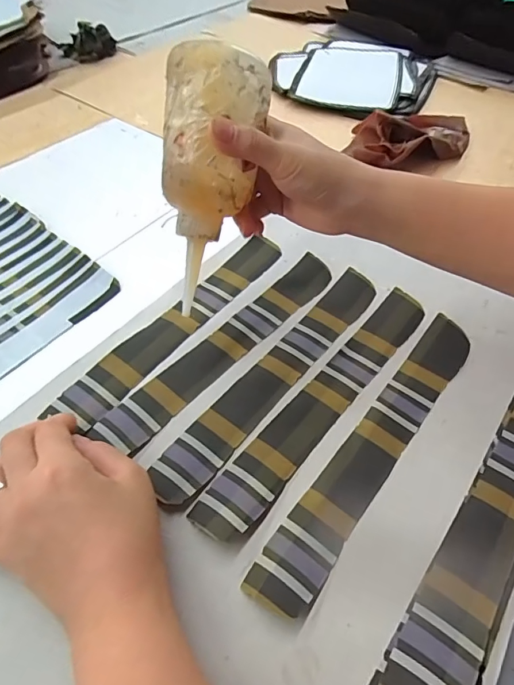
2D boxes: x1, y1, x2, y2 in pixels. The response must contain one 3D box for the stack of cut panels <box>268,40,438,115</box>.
[{"bbox_3d":[0.148,-0.434,0.710,0.257,0.018,0.252,13,51,7],"label":"stack of cut panels"}]

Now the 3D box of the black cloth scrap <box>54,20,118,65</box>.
[{"bbox_3d":[-0.276,-0.486,0.716,0.090,0.046,0.054,-10,52,-12],"label":"black cloth scrap"}]

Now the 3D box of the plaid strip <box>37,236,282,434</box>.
[{"bbox_3d":[-0.061,-0.022,0.376,0.036,0.010,0.244,30,55,20],"label":"plaid strip"}]

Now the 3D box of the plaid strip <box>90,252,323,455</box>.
[{"bbox_3d":[-0.021,-0.001,0.360,0.037,0.007,0.242,36,58,22],"label":"plaid strip"}]

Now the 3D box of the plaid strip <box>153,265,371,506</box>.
[{"bbox_3d":[0.018,0.018,0.345,0.035,0.009,0.256,33,56,21],"label":"plaid strip"}]

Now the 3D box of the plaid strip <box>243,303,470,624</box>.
[{"bbox_3d":[0.085,0.067,0.306,0.036,0.010,0.255,33,56,22],"label":"plaid strip"}]

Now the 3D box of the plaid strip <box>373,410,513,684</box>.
[{"bbox_3d":[0.153,0.100,0.275,0.036,0.015,0.255,33,56,21],"label":"plaid strip"}]

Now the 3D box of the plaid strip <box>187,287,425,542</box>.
[{"bbox_3d":[0.053,0.037,0.329,0.036,0.009,0.258,34,57,22],"label":"plaid strip"}]

